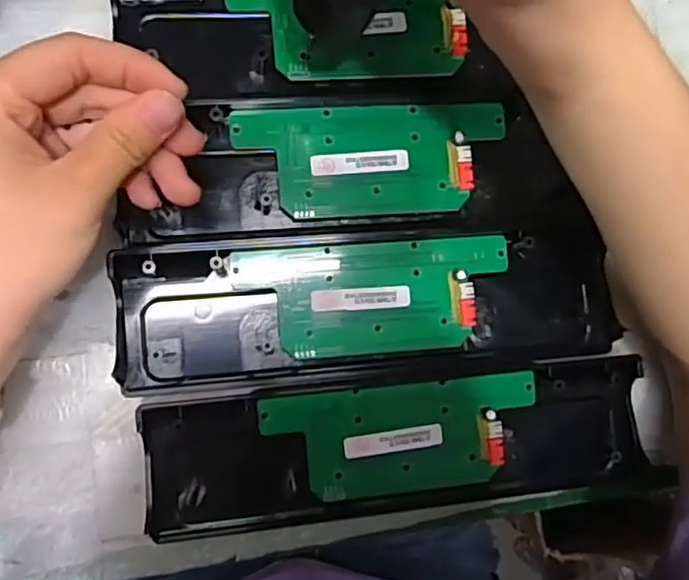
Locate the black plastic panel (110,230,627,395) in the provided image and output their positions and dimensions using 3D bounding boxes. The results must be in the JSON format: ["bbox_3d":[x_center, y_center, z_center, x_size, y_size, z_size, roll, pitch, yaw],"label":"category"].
[{"bbox_3d":[0.016,0.007,0.309,0.243,0.018,0.068,-4,89,-6],"label":"black plastic panel"}]

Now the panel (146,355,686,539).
[{"bbox_3d":[0.031,0.080,0.306,0.245,0.020,0.071,-3,89,-6],"label":"panel"}]

